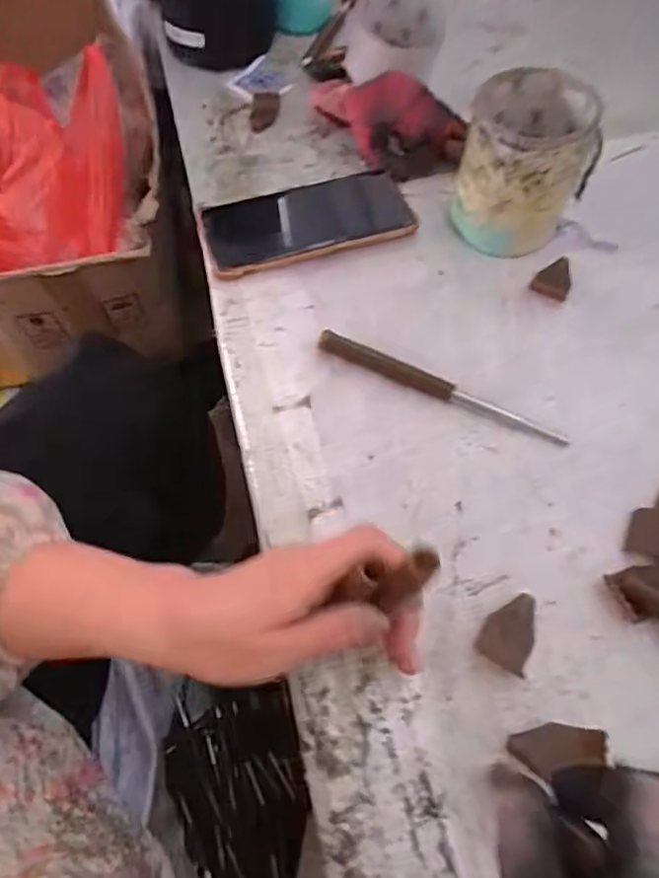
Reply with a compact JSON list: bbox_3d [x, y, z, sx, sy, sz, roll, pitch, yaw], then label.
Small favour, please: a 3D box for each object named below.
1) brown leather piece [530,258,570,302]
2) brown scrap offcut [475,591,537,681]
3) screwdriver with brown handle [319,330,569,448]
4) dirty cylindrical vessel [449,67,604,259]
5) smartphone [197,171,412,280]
[{"bbox_3d":[0.166,-0.119,0.428,0.026,0.004,0.040,24,64,14],"label":"brown leather piece"},{"bbox_3d":[0.097,0.102,0.312,0.027,0.006,0.040,26,65,15],"label":"brown scrap offcut"},{"bbox_3d":[0.073,-0.036,0.387,0.174,0.010,0.015,23,64,14],"label":"screwdriver with brown handle"},{"bbox_3d":[0.143,-0.203,0.425,0.082,0.094,0.093,19,63,12],"label":"dirty cylindrical vessel"},{"bbox_3d":[-0.016,-0.175,0.460,0.163,0.010,0.081,-14,61,-6],"label":"smartphone"}]

